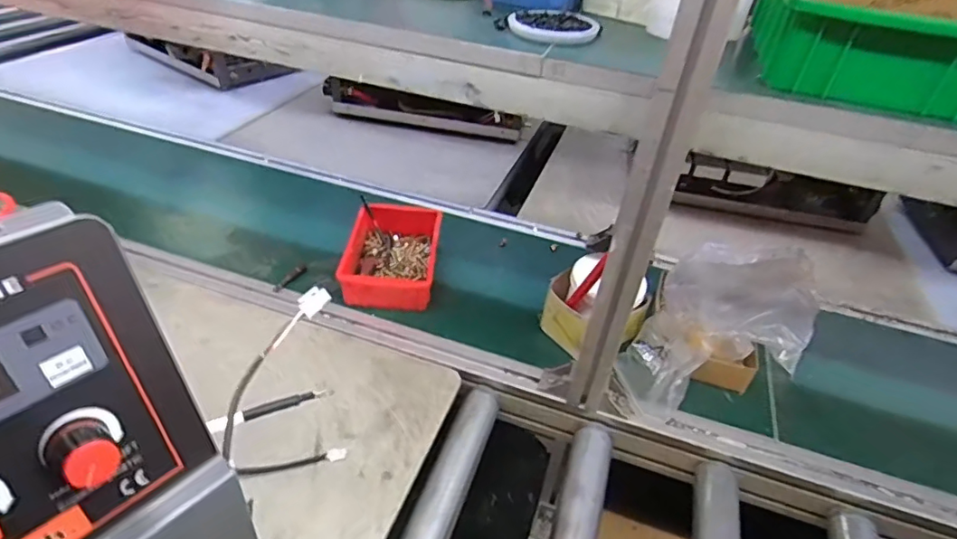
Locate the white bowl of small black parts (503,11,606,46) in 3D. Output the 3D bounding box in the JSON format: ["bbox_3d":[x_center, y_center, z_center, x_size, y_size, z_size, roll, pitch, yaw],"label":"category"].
[{"bbox_3d":[0.077,-0.242,0.546,0.082,0.017,0.082,4,38,-3],"label":"white bowl of small black parts"}]

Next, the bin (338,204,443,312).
[{"bbox_3d":[-0.135,-0.019,0.849,0.137,0.060,0.203,5,38,-1],"label":"bin"}]

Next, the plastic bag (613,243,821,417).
[{"bbox_3d":[0.326,0.075,0.726,0.194,0.149,0.285,29,44,27],"label":"plastic bag"}]

